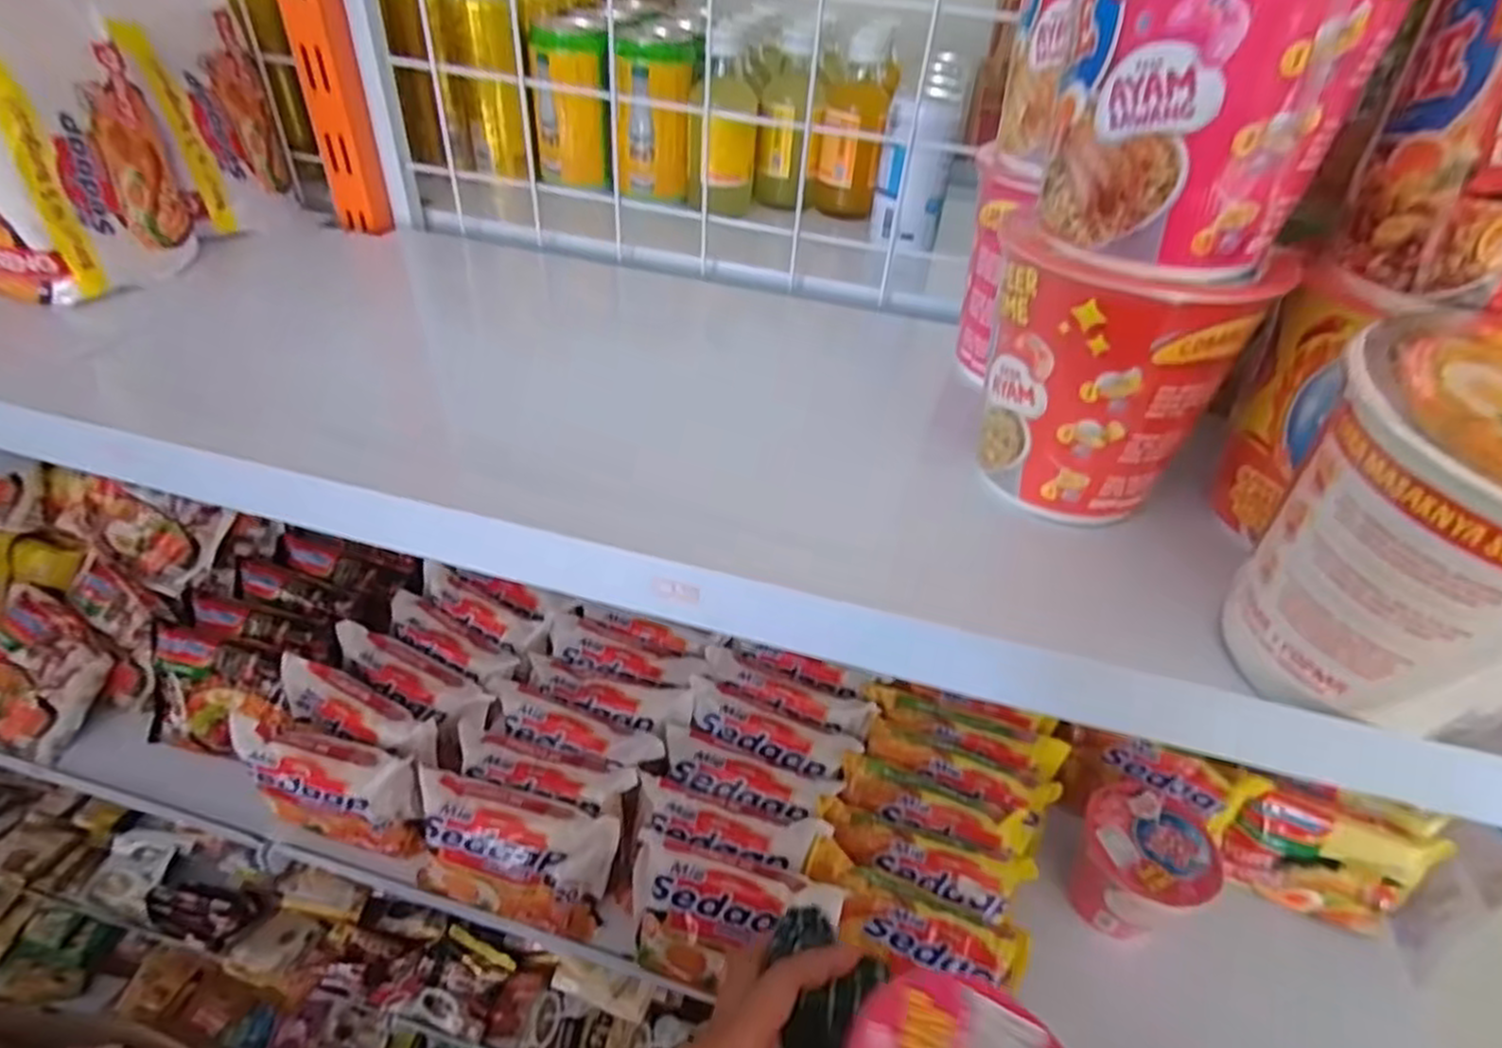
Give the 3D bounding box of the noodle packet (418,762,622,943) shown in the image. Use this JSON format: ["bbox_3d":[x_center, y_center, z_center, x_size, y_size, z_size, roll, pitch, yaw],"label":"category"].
[{"bbox_3d":[-0.173,0.243,0.539,0.144,0.099,0.034,11,6,5],"label":"noodle packet"}]

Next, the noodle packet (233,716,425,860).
[{"bbox_3d":[-0.320,0.202,0.572,0.139,0.090,0.041,14,41,11],"label":"noodle packet"}]

